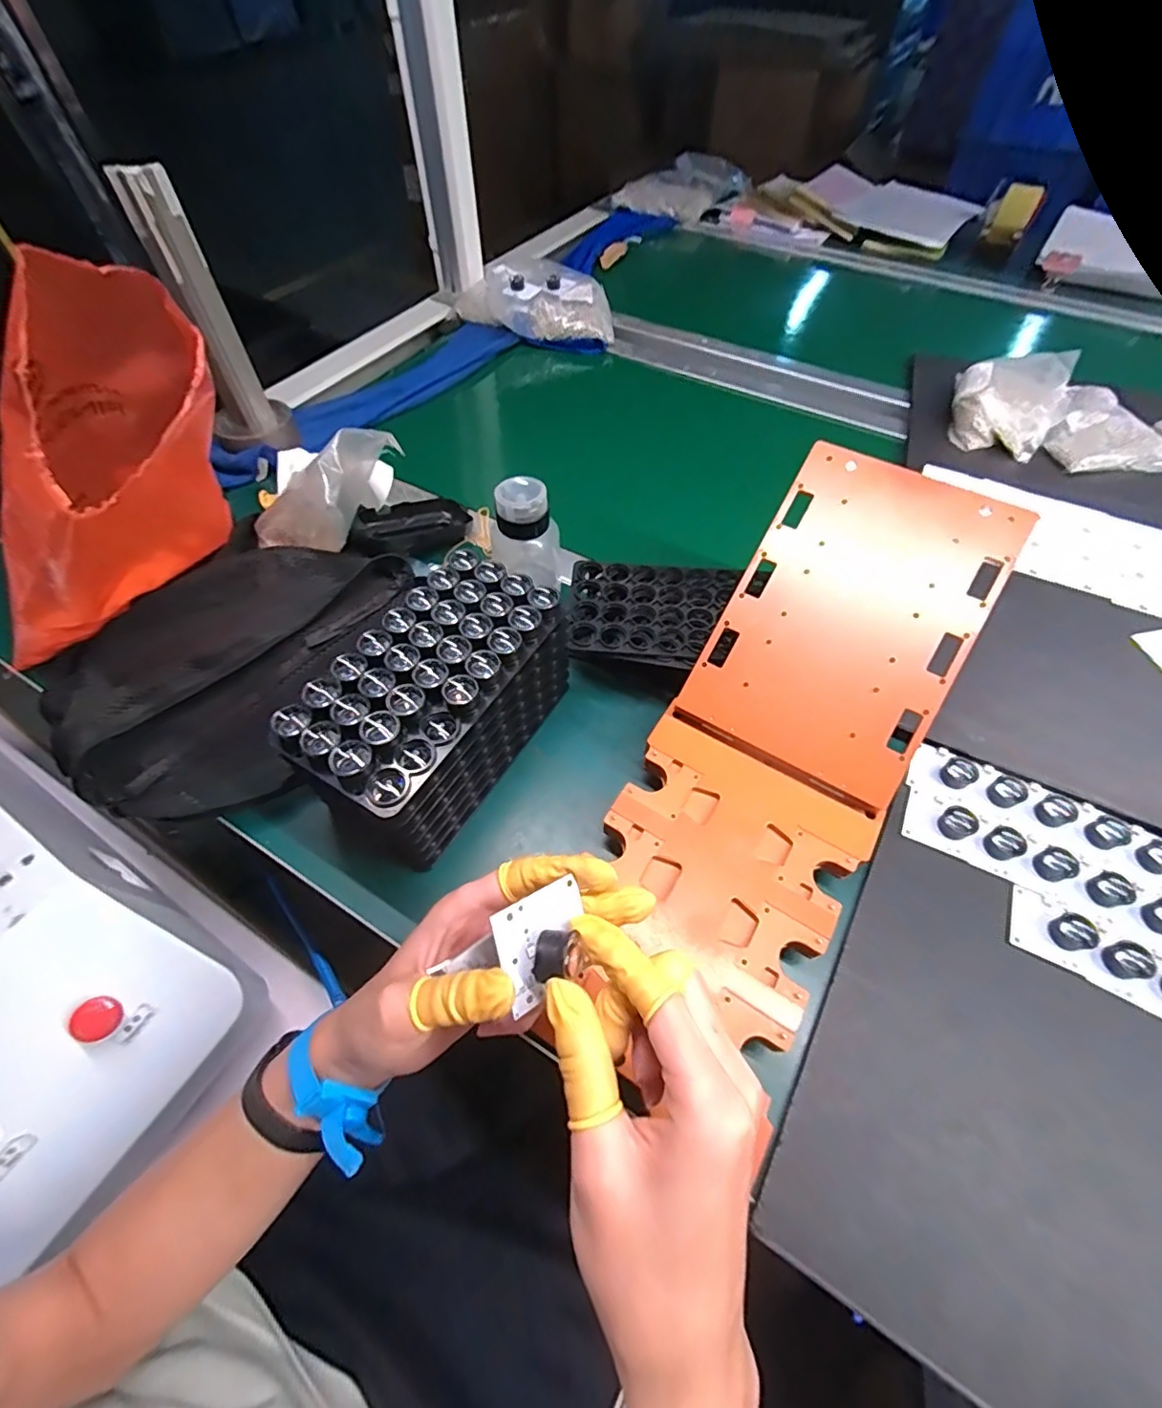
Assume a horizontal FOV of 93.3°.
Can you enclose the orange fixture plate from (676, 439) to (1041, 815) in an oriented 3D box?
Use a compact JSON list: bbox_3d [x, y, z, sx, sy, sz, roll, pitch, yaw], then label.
[{"bbox_3d":[0.193,-0.064,0.400,0.156,0.006,0.232,29,89,17],"label":"orange fixture plate"}]

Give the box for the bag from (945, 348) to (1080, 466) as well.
[{"bbox_3d":[0.531,-0.379,0.685,0.121,0.052,0.170,27,62,17],"label":"bag"}]

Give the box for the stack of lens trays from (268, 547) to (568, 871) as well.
[{"bbox_3d":[-0.099,0.004,0.402,0.100,0.126,0.197,28,62,17],"label":"stack of lens trays"}]

